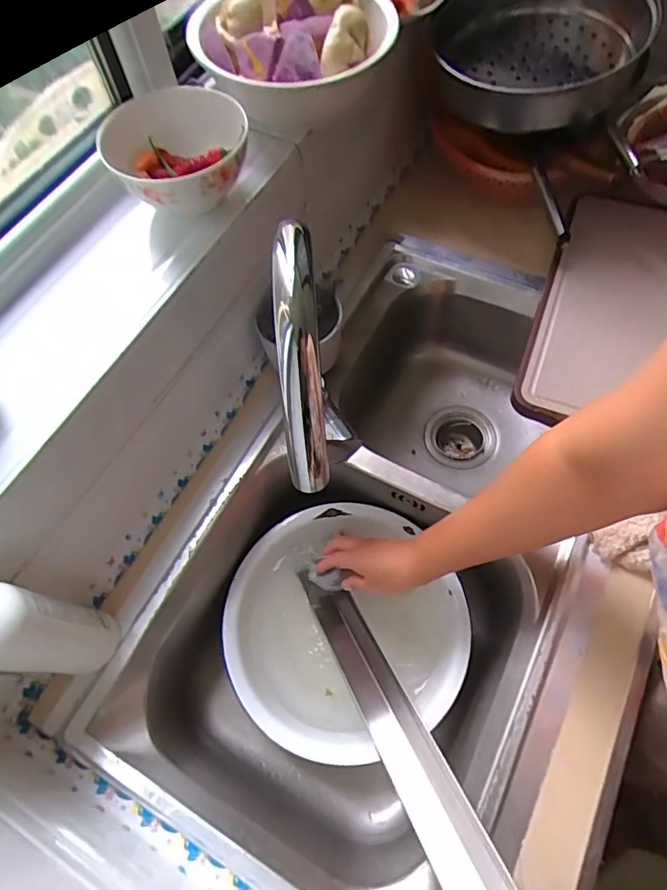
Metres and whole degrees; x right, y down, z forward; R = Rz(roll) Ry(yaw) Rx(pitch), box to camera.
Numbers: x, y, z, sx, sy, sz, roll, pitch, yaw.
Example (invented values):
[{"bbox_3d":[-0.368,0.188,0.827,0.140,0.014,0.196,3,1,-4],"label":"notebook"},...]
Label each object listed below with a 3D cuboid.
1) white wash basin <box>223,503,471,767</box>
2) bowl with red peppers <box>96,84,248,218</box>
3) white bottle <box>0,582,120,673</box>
[{"bbox_3d":[0.008,0.227,0.650,0.283,0.086,0.280,-1,64,2],"label":"white wash basin"},{"bbox_3d":[-0.153,-0.289,0.509,0.140,0.066,0.153,-1,64,2],"label":"bowl with red peppers"},{"bbox_3d":[-0.255,0.162,0.444,0.051,0.209,0.068,7,65,6],"label":"white bottle"}]

